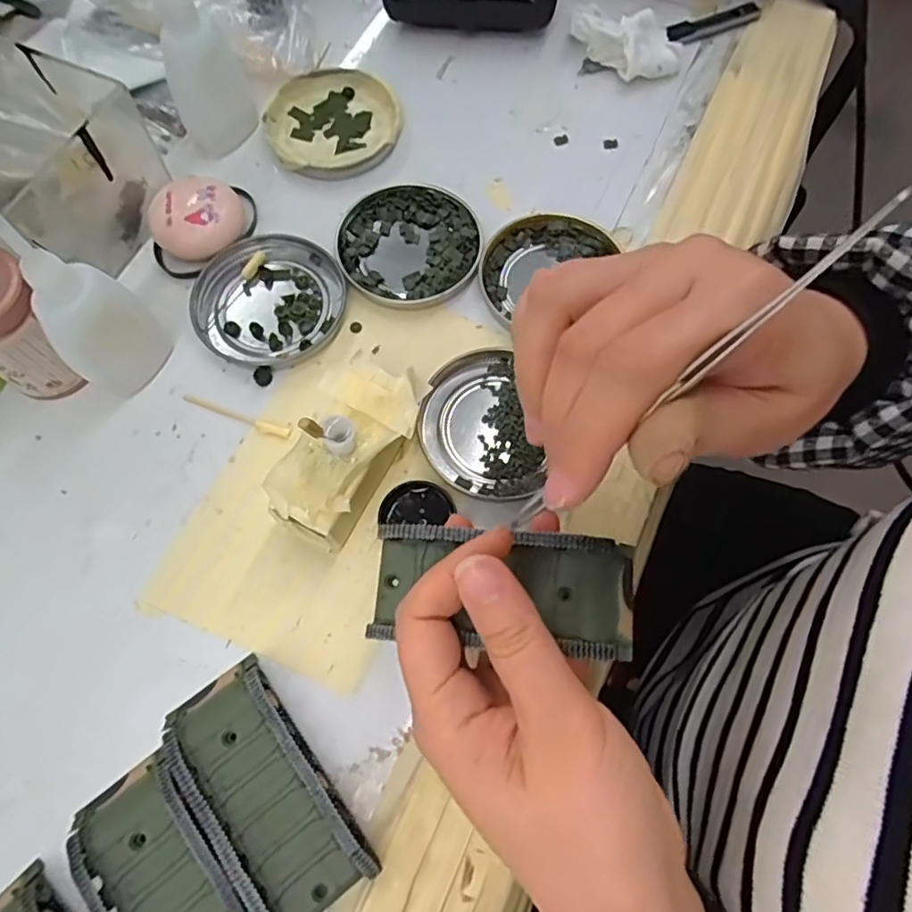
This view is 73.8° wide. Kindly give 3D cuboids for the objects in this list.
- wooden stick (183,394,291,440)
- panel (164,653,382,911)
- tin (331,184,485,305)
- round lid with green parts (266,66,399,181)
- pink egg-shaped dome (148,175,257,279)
[{"bbox_3d":[-0.110,-0.021,0.303,0.059,0.004,0.006,20,71,7],"label":"wooden stick"},{"bbox_3d":[-0.076,0.132,0.240,0.044,0.020,0.096,-36,73,-12],"label":"panel"},{"bbox_3d":[-0.026,-0.118,0.338,0.077,0.010,0.076,0,69,0],"label":"tin"},{"bbox_3d":[-0.075,-0.203,0.367,0.079,0.009,0.077,0,69,0],"label":"round lid with green parts"},{"bbox_3d":[-0.140,-0.130,0.333,0.059,0.023,0.045,-27,72,-10],"label":"pink egg-shaped dome"}]

